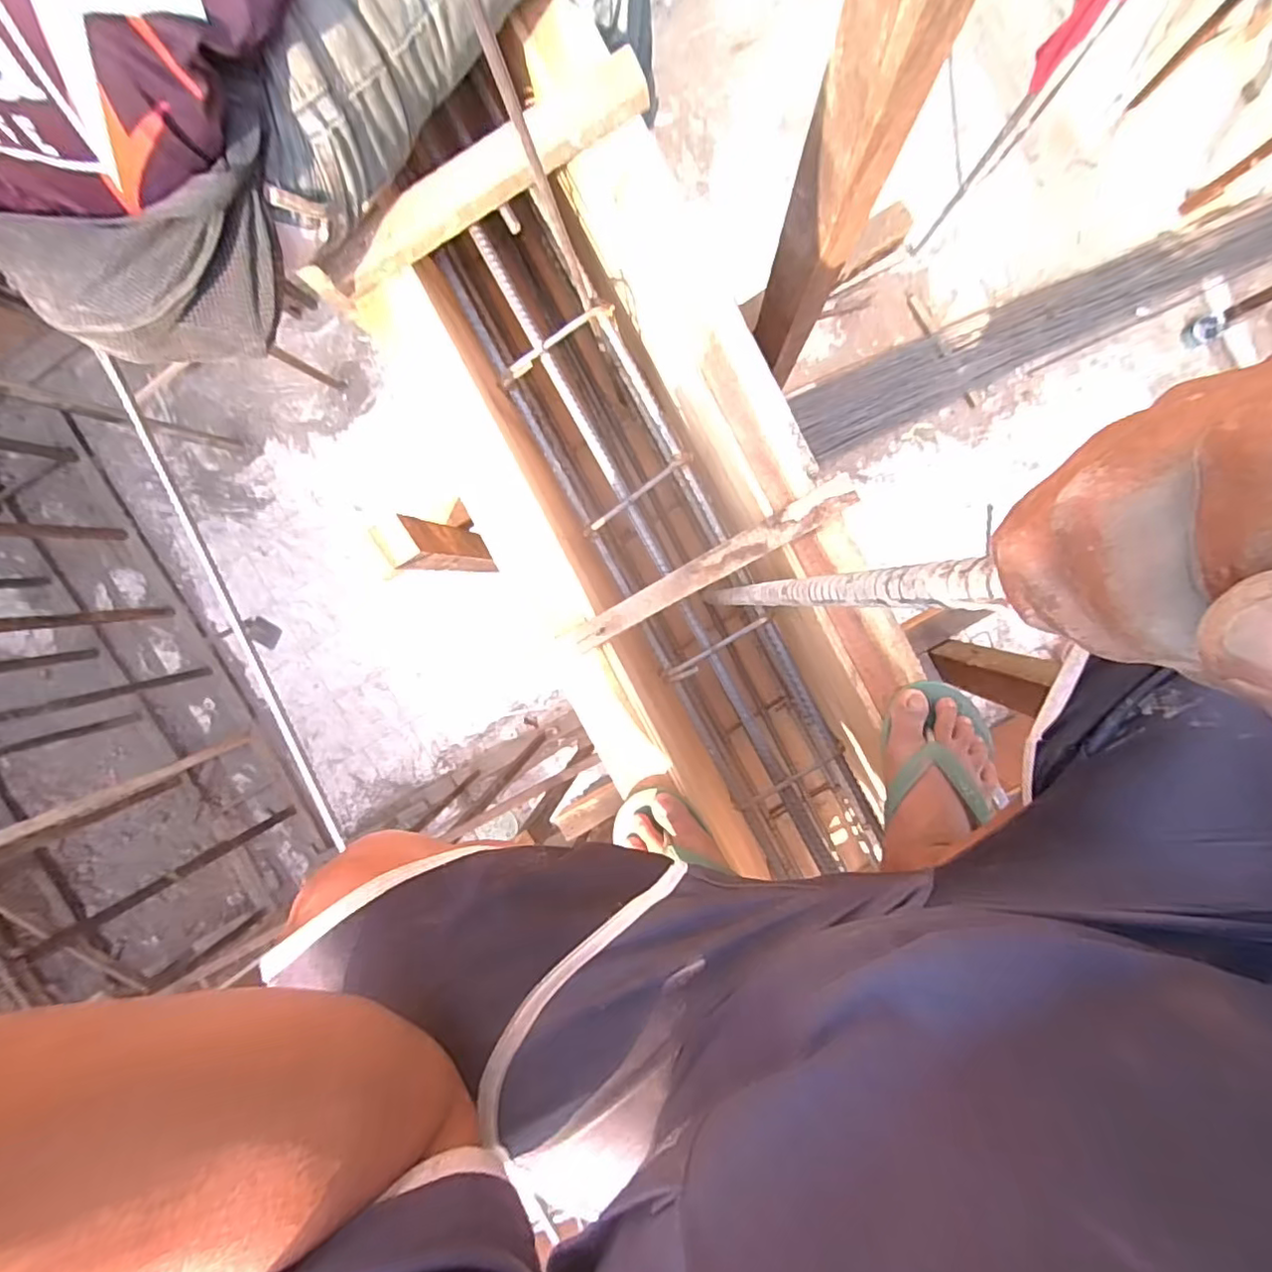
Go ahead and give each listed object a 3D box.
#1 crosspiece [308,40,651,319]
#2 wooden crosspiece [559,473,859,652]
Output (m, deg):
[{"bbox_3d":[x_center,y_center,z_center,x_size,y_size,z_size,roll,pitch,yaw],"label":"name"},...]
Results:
[{"bbox_3d":[-0.148,-0.423,0.564,0.351,0.030,0.052,-30,93,7],"label":"crosspiece"},{"bbox_3d":[0.072,-0.067,0.592,0.310,0.020,0.032,-29,93,7],"label":"wooden crosspiece"}]

